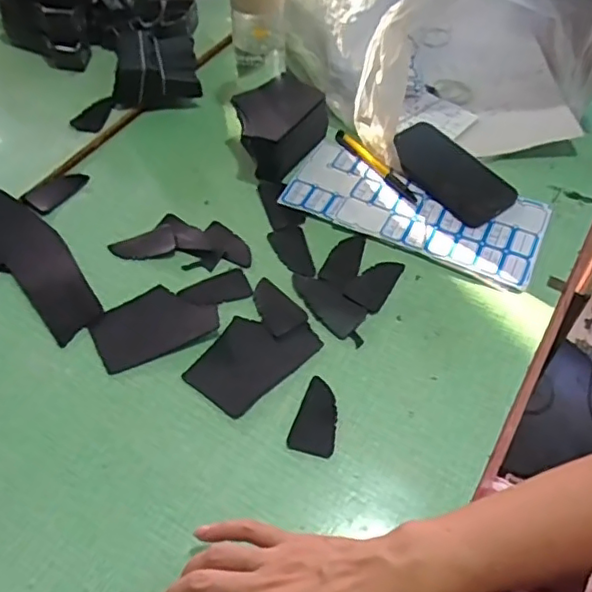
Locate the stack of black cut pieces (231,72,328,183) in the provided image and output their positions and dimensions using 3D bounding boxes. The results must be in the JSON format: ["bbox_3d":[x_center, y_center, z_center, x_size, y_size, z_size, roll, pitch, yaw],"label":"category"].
[{"bbox_3d":[-0.020,-0.191,0.673,0.093,0.064,0.116,20,56,14],"label":"stack of black cut pieces"}]

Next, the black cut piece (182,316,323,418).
[{"bbox_3d":[-0.038,0.055,0.527,0.076,0.005,0.105,32,60,19],"label":"black cut piece"}]

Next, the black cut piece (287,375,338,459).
[{"bbox_3d":[0.019,0.097,0.489,0.035,0.005,0.065,16,56,9],"label":"black cut piece"}]

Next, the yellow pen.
[{"bbox_3d":[0.089,-0.148,0.673,0.016,0.005,0.133,-30,58,-22],"label":"yellow pen"}]

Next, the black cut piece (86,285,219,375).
[{"bbox_3d":[-0.128,0.025,0.540,0.103,0.007,0.073,-26,55,-17],"label":"black cut piece"}]

